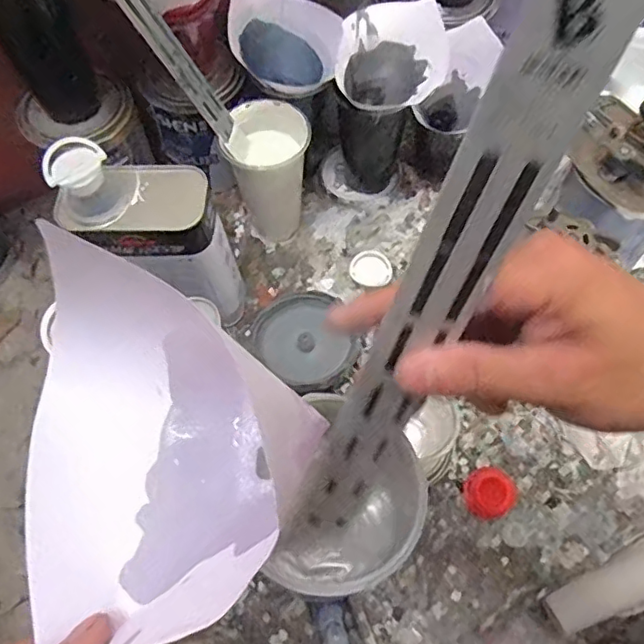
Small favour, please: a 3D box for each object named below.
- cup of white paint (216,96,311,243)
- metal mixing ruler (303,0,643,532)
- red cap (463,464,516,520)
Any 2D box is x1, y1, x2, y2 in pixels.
[{"bbox_3d":[-0.053,-0.152,0.592,0.072,0.124,0.081,12,66,5],"label":"cup of white paint"},{"bbox_3d":[0.038,0.004,0.218,0.032,0.278,0.005,8,41,-13],"label":"metal mixing ruler"},{"bbox_3d":[0.149,0.151,0.511,0.041,0.021,0.041,0,65,0],"label":"red cap"}]

